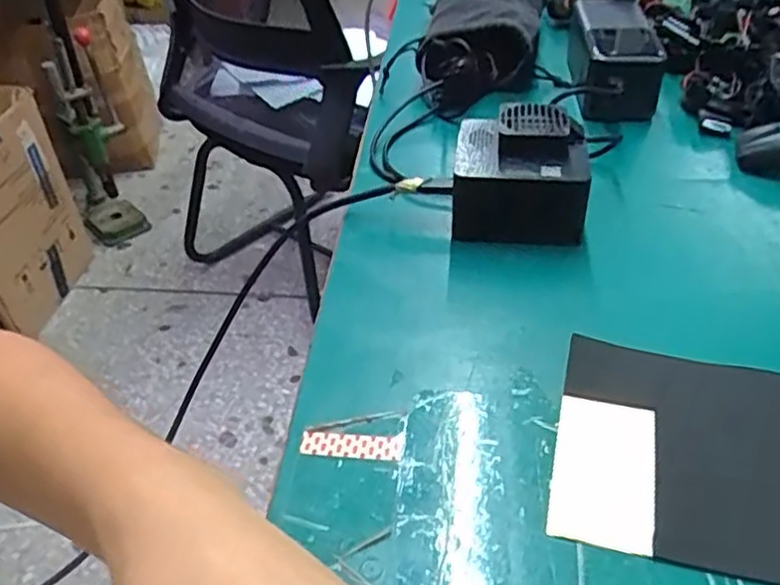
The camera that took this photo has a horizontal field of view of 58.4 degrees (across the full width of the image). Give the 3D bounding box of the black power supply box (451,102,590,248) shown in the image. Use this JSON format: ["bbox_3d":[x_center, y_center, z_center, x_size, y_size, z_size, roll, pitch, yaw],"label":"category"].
[{"bbox_3d":[0.080,-0.072,0.429,0.081,0.065,0.066,8,40,11],"label":"black power supply box"}]

